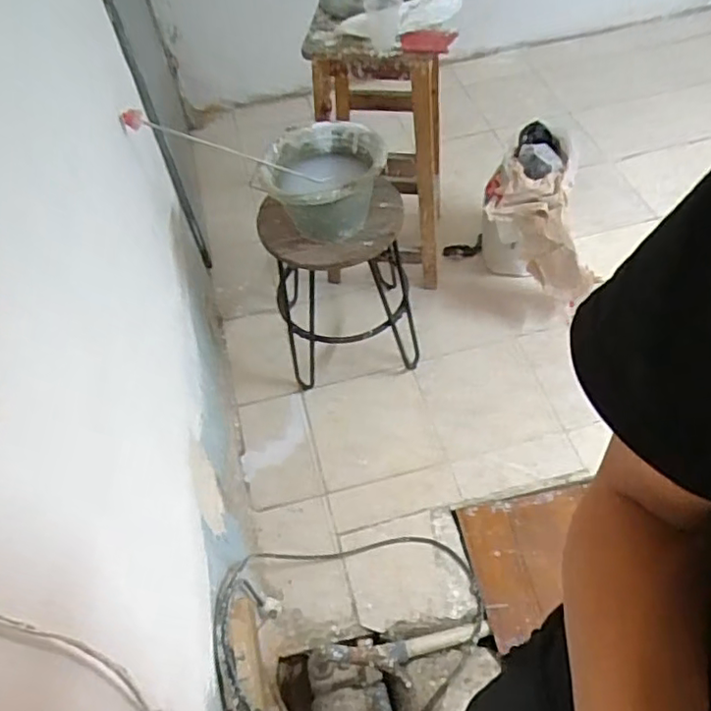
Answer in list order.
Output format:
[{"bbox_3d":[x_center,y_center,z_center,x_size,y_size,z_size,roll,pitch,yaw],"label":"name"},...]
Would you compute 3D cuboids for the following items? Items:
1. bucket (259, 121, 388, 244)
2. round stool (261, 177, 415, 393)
[{"bbox_3d":[-0.062,-0.337,1.204,0.234,0.151,0.235,-1,55,2],"label":"bucket"},{"bbox_3d":[-0.026,-0.187,1.470,0.345,0.488,0.288,-7,55,-3],"label":"round stool"}]

